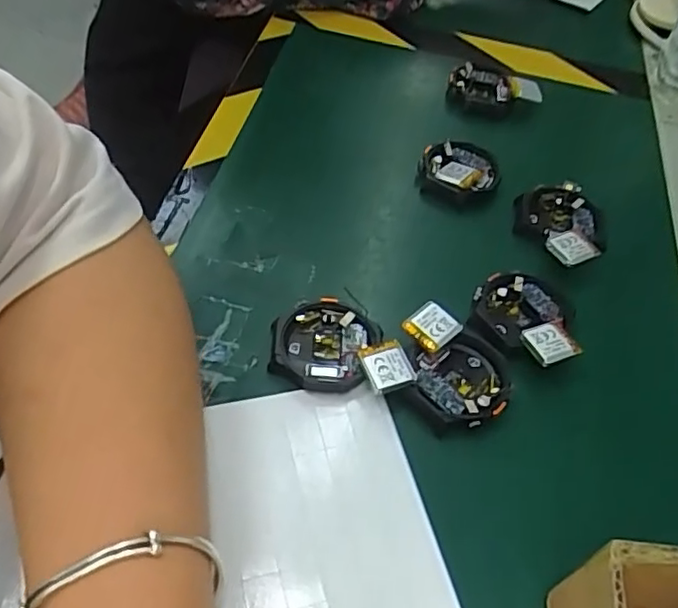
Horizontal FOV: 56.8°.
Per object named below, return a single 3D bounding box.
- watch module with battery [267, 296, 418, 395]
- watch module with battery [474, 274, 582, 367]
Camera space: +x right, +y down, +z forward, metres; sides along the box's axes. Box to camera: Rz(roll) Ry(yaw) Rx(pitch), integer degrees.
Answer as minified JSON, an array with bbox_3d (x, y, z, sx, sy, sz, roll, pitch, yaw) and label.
[{"bbox_3d":[0.001,0.019,0.300,0.065,0.014,0.047,8,51,-2],"label":"watch module with battery"},{"bbox_3d":[0.096,0.006,0.320,0.050,0.012,0.056,16,51,4],"label":"watch module with battery"}]

